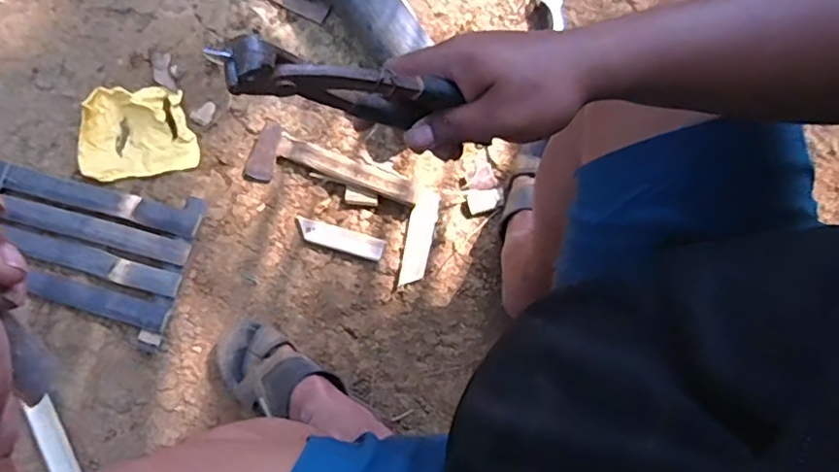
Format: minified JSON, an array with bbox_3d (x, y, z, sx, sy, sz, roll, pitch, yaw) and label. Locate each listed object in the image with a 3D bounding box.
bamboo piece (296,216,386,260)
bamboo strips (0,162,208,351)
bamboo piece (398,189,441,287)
[{"bbox_3d":[-0.121,0.003,0.881,0.136,0.007,0.035,17,78,2],"label":"bamboo piece"},{"bbox_3d":[-0.512,0.022,0.870,0.327,0.031,0.215,12,78,1],"label":"bamboo strips"},{"bbox_3d":[0.000,0.002,0.881,0.038,0.010,0.144,12,78,1],"label":"bamboo piece"}]

